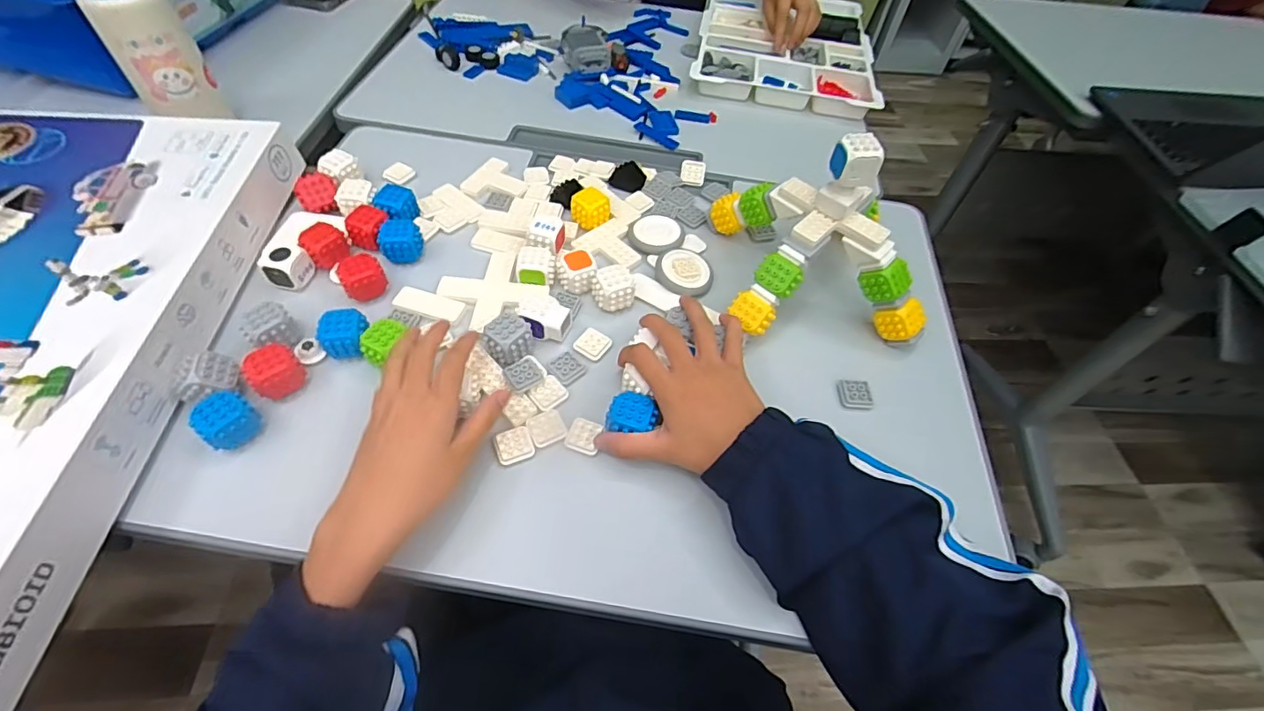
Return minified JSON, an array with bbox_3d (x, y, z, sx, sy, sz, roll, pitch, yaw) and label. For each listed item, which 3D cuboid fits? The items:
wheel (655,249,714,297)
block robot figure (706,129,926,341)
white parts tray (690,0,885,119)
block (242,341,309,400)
[{"bbox_3d":[0.055,-0.085,0.535,0.051,0.014,0.055,-39,78,-22],"label":"wheel"},{"bbox_3d":[0.178,-0.121,0.477,0.169,0.143,0.159,3,54,-3],"label":"block robot figure"},{"bbox_3d":[0.243,-0.503,0.855,0.262,0.034,0.361,10,54,2],"label":"white parts tray"},{"bbox_3d":[-0.282,0.014,0.423,0.031,0.035,0.037,37,59,20],"label":"block"}]

